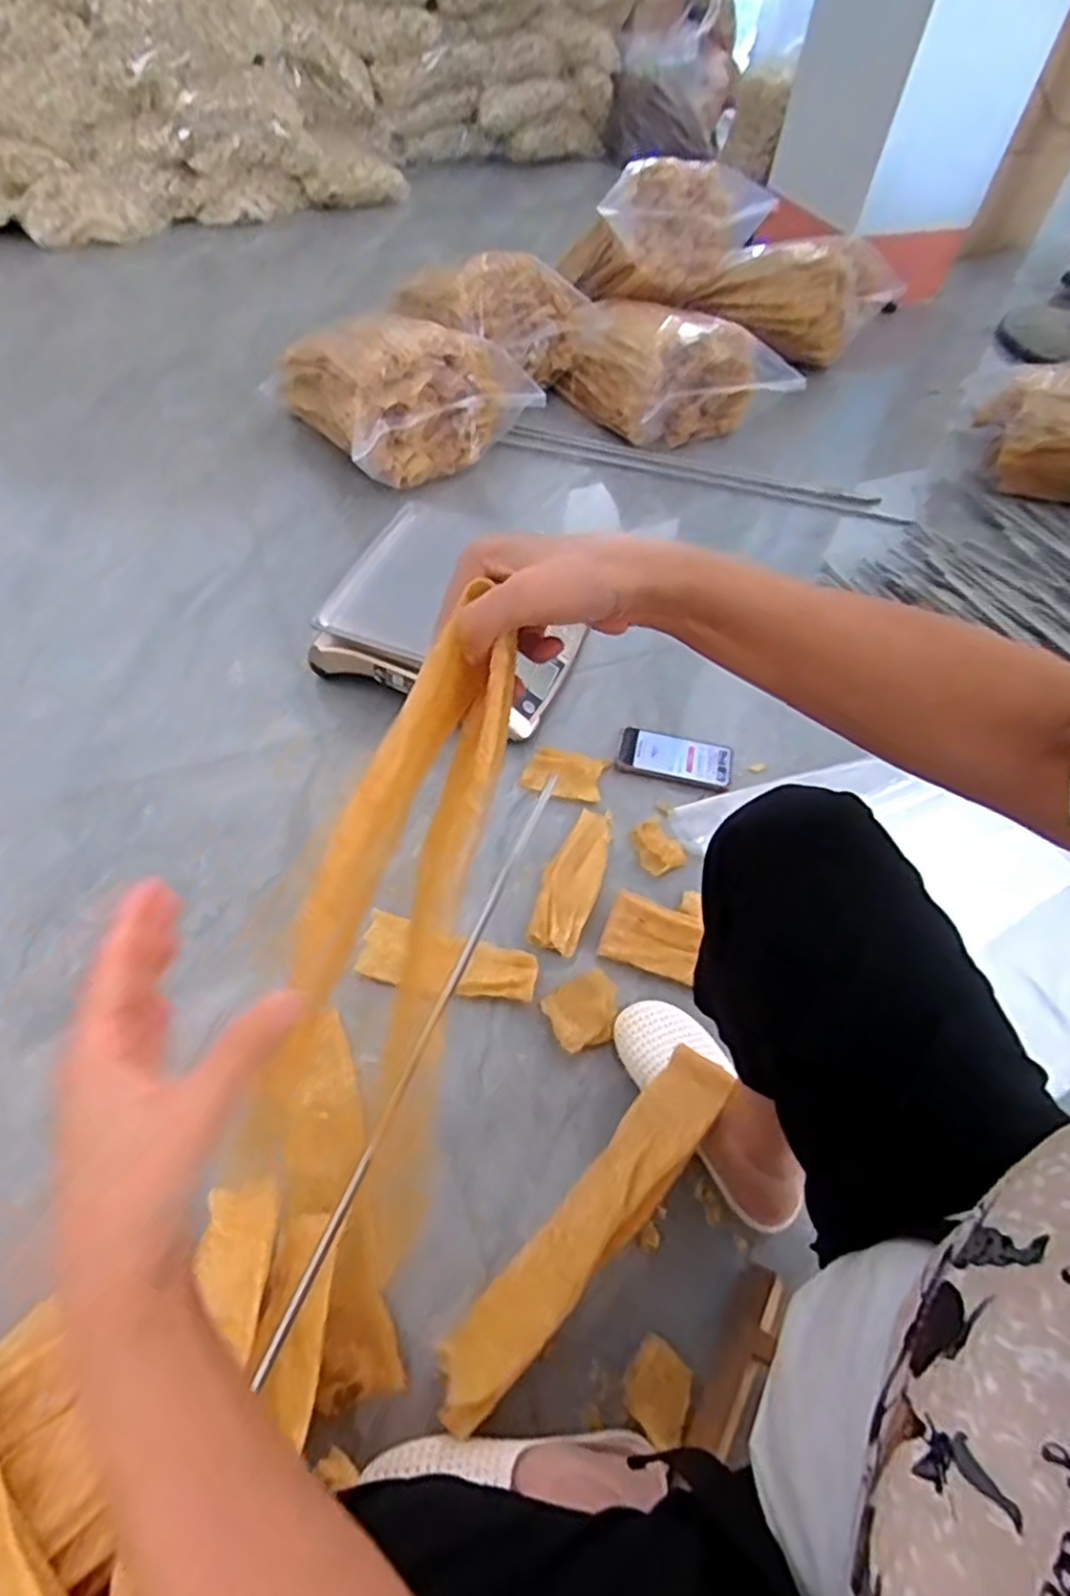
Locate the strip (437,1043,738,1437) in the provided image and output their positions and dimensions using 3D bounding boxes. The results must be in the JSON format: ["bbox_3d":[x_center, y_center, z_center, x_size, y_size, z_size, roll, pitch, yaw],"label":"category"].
[{"bbox_3d":[0.051,0.375,0.652,0.355,0.018,0.082,-45,30,-20],"label":"strip"}]

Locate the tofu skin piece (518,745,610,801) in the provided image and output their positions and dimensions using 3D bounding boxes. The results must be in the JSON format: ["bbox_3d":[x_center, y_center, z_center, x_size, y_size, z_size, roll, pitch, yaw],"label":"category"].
[{"bbox_3d":[0.041,-0.033,1.010,0.106,0.027,0.077,22,55,11],"label":"tofu skin piece"}]

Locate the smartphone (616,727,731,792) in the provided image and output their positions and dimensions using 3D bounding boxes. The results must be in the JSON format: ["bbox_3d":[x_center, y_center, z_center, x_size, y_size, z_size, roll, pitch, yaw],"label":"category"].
[{"bbox_3d":[0.200,-0.059,1.053,0.160,0.015,0.081,13,60,4],"label":"smartphone"}]

